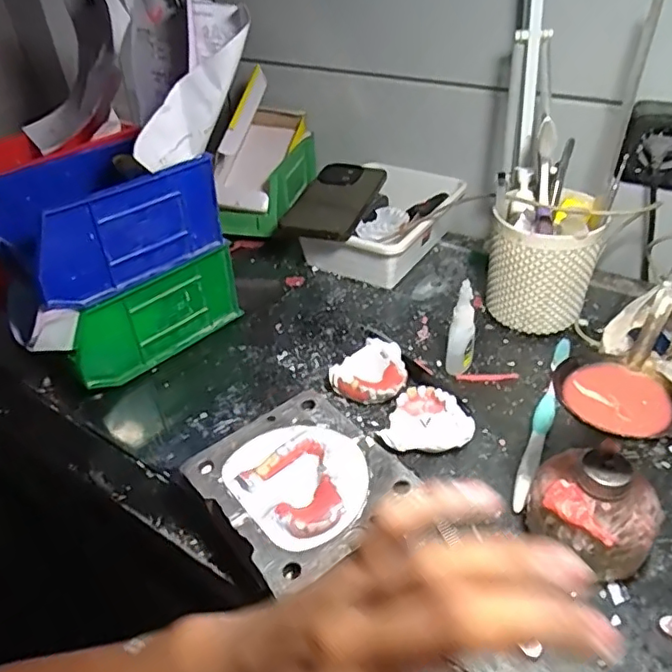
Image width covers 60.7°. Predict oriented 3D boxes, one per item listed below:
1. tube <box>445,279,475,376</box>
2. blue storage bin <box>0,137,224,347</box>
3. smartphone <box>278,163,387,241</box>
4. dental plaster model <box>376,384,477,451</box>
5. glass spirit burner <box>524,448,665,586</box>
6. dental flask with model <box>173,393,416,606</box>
[{"bbox_3d":[0.108,-0.004,0.490,0.017,0.086,0.023,21,44,27],"label":"tube"},{"bbox_3d":[-0.204,-0.092,0.492,0.102,0.094,0.181,28,48,34],"label":"blue storage bin"},{"bbox_3d":[0.001,-0.156,0.650,0.083,0.015,0.163,11,41,17],"label":"smartphone"},{"bbox_3d":[0.072,0.066,0.453,0.068,0.027,0.050,2,39,7],"label":"dental plaster model"},{"bbox_3d":[0.158,0.107,0.353,0.072,0.073,0.064,22,45,29],"label":"glass spirit burner"},{"bbox_3d":[-0.027,0.105,0.398,0.113,0.039,0.114,-29,45,-29],"label":"dental flask with model"}]

